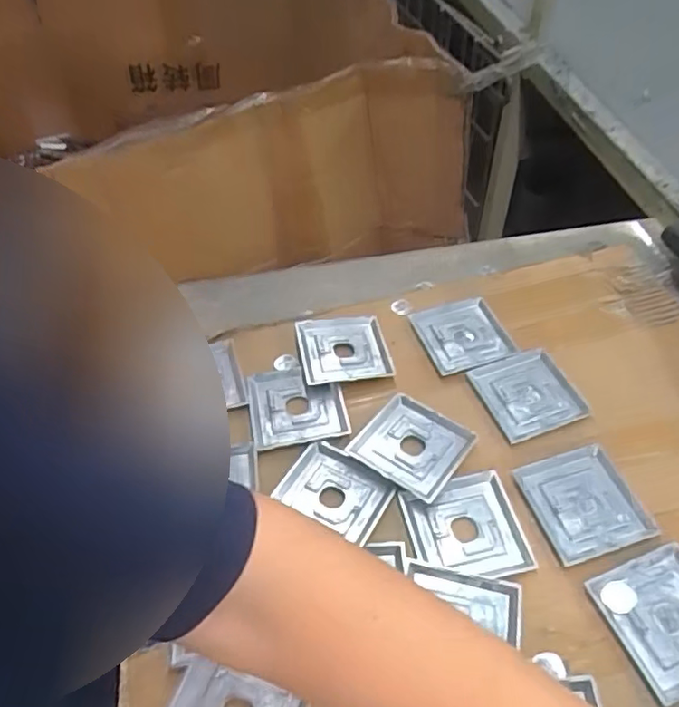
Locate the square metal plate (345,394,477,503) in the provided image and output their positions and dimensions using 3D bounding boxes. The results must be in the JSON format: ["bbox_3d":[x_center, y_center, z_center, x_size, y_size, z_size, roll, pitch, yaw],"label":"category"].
[{"bbox_3d":[0.069,0.083,0.544,0.089,0.011,0.090,28,55,25],"label":"square metal plate"}]

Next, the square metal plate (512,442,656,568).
[{"bbox_3d":[0.210,0.127,0.503,0.088,0.006,0.088,-15,49,-10],"label":"square metal plate"}]

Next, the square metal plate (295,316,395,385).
[{"bbox_3d":[0.004,-0.005,0.625,0.090,0.010,0.090,-10,48,-6],"label":"square metal plate"}]

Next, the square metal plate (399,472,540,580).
[{"bbox_3d":[0.106,0.149,0.493,0.090,0.008,0.088,-11,49,-7],"label":"square metal plate"}]

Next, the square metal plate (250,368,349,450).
[{"bbox_3d":[-0.042,0.050,0.586,0.093,0.010,0.091,-8,48,-4],"label":"square metal plate"}]

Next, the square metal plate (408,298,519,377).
[{"bbox_3d":[0.135,-0.021,0.640,0.094,0.006,0.091,-13,49,-8],"label":"square metal plate"}]

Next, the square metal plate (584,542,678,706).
[{"bbox_3d":[0.251,0.200,0.443,0.089,0.004,0.089,-17,50,-12],"label":"square metal plate"}]

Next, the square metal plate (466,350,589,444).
[{"bbox_3d":[0.186,0.037,0.582,0.085,0.009,0.090,-17,50,-12],"label":"square metal plate"}]

